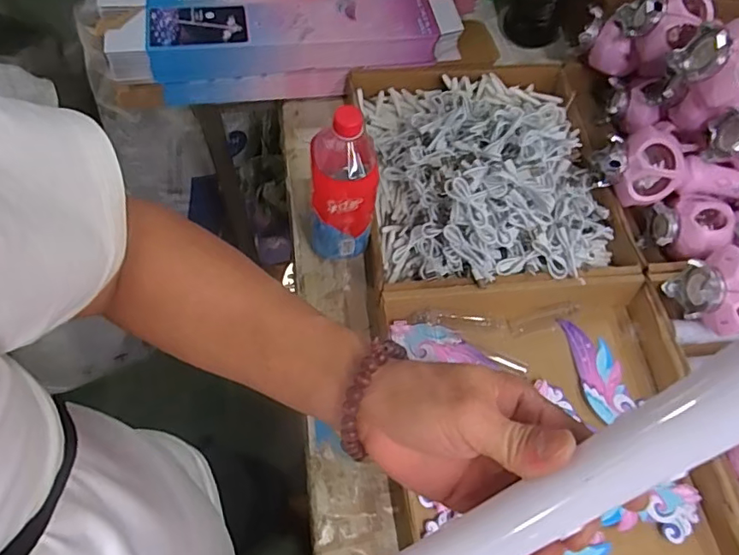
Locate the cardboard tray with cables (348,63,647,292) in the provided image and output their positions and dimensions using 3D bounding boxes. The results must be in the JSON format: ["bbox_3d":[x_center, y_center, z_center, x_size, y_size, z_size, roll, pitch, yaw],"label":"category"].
[{"bbox_3d":[0.166,-0.177,0.701,0.349,0.118,0.388,-5,62,-6],"label":"cardboard tray with cables"}]

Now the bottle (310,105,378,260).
[{"bbox_3d":[-0.030,-0.111,0.605,0.071,0.195,0.080,-1,62,-4],"label":"bottle"}]

